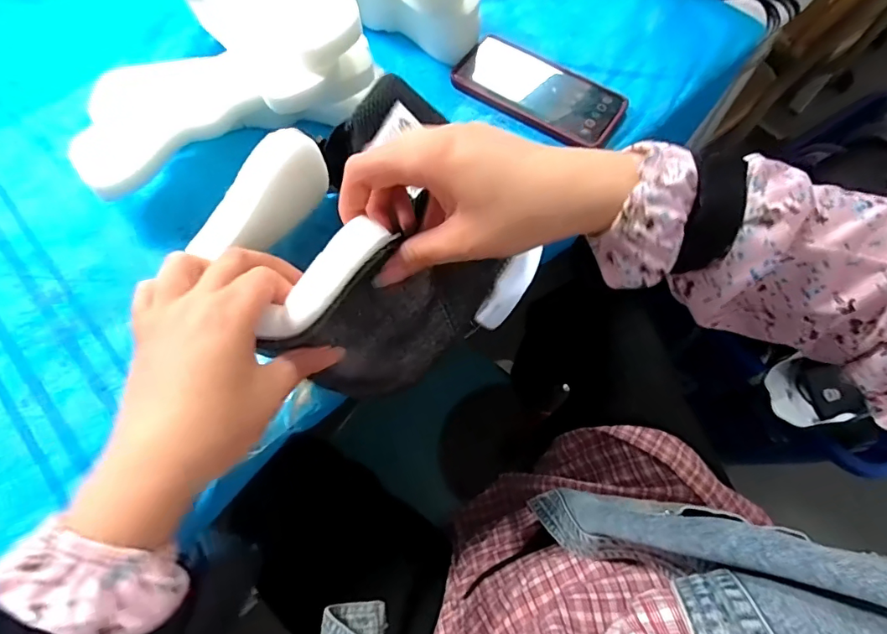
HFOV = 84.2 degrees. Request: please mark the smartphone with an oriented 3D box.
[{"bbox_3d":[0.097,-0.227,0.488,0.163,0.014,0.085,35,71,13],"label":"smartphone"}]

